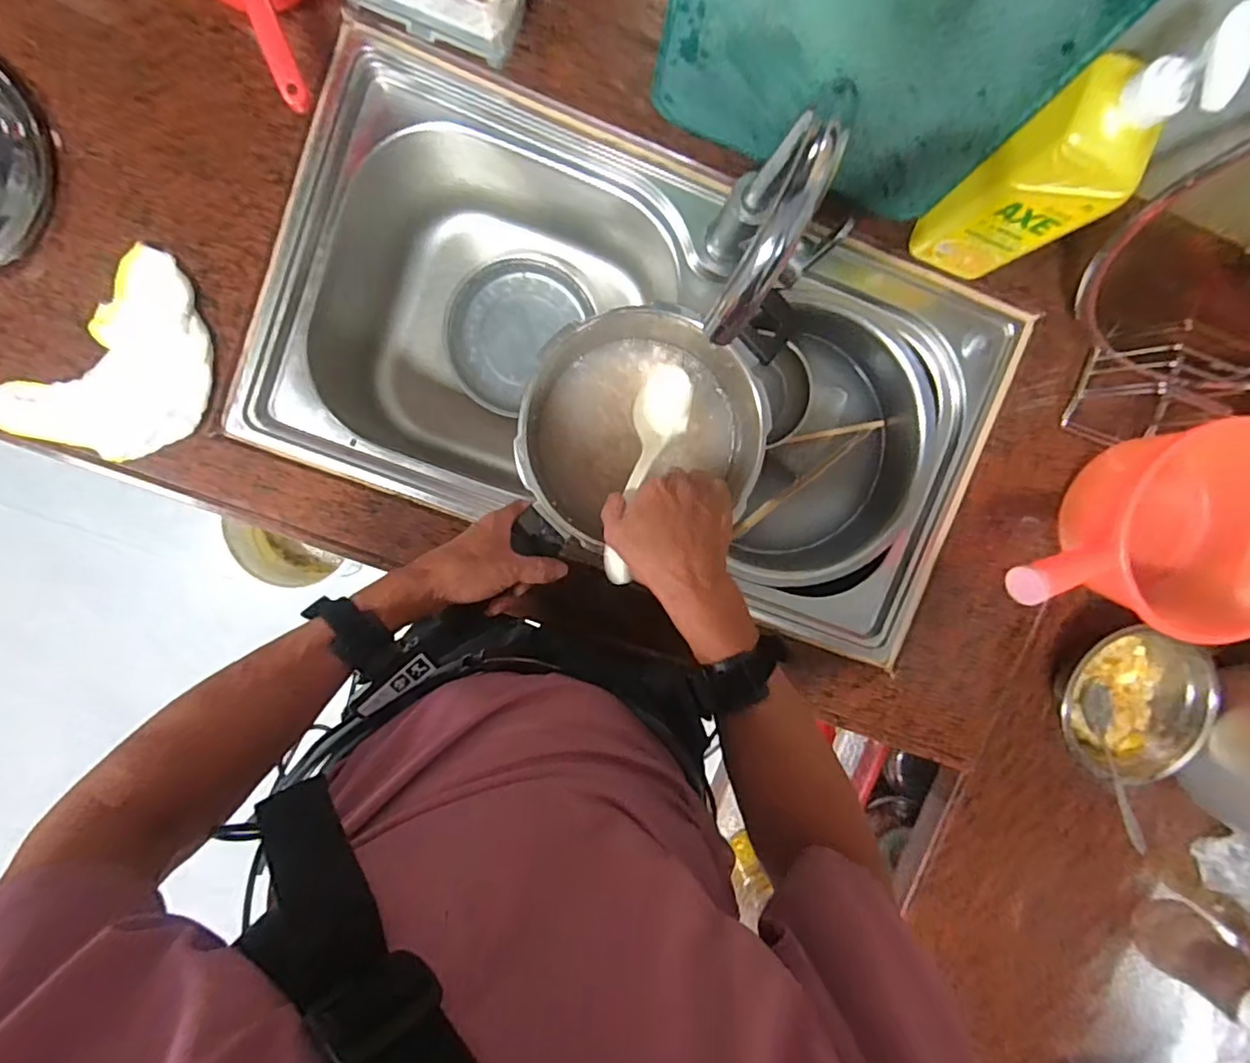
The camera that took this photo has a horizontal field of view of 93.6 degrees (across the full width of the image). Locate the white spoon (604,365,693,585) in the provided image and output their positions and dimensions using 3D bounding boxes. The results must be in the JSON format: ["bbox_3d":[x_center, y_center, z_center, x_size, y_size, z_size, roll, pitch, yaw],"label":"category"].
[{"bbox_3d":[0.021,-0.057,0.555,0.051,0.045,0.231,18,64,-6],"label":"white spoon"}]

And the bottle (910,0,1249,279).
[{"bbox_3d":[0.344,-0.287,0.464,0.079,0.268,0.066,20,94,-6],"label":"bottle"}]

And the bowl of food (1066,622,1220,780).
[{"bbox_3d":[0.558,0.189,0.653,0.148,0.061,0.159,0,95,-4],"label":"bowl of food"}]

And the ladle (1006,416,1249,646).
[{"bbox_3d":[0.515,0.023,0.600,0.320,0.127,0.185,-17,96,-3],"label":"ladle"}]

